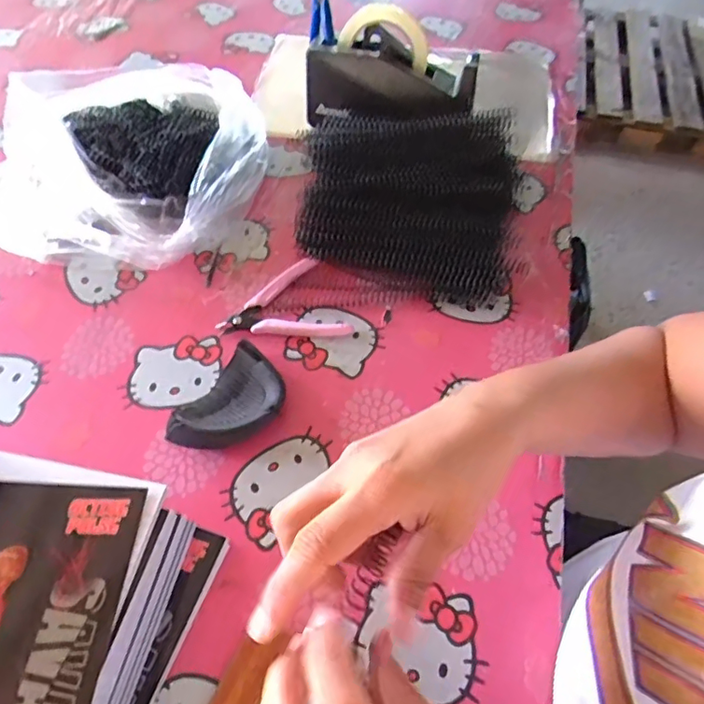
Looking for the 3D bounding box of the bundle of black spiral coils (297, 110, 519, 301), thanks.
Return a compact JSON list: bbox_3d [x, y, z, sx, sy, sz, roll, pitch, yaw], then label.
[{"bbox_3d":[0.060,-0.171,0.572,0.226,0.073,0.210,13,56,9],"label":"bundle of black spiral coils"}]

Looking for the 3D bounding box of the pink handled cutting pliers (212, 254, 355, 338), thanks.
[{"bbox_3d":[-0.069,-0.043,0.512,0.111,0.019,0.091,-19,57,-13],"label":"pink handled cutting pliers"}]

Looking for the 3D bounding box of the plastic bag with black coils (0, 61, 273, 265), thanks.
[{"bbox_3d":[-0.264,-0.241,0.609,0.323,0.085,0.325,16,56,11],"label":"plastic bag with black coils"}]

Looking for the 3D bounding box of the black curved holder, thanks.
[{"bbox_3d":[-0.100,0.045,0.447,0.060,0.028,0.098,31,60,20],"label":"black curved holder"}]

